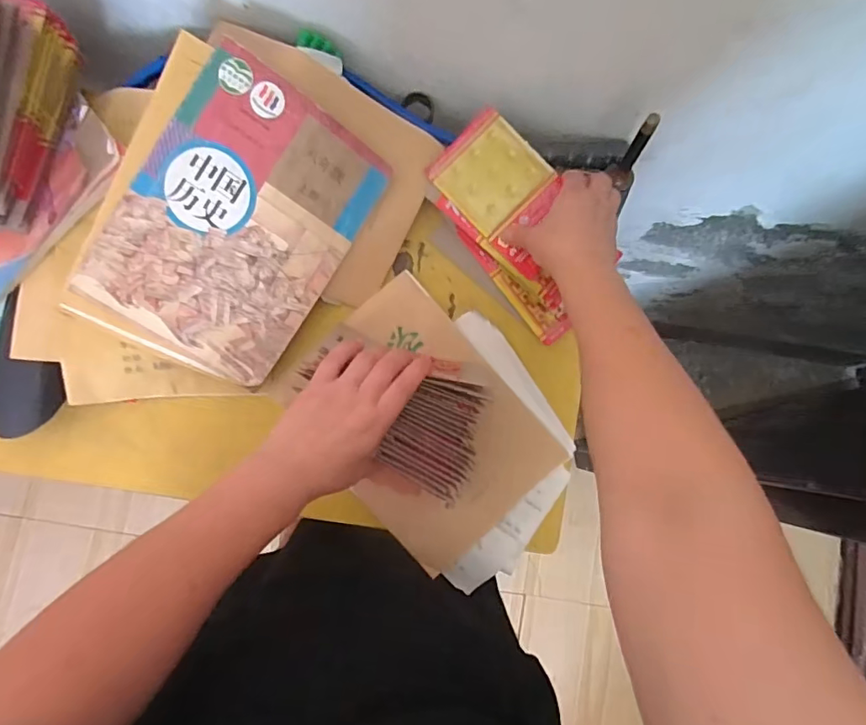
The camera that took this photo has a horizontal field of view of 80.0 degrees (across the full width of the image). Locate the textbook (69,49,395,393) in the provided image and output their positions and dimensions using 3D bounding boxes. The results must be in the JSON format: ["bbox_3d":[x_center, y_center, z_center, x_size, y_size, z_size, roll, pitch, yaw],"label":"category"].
[{"bbox_3d":[-0.178,-0.121,0.471,0.180,0.011,0.259,31,94,-17],"label":"textbook"}]

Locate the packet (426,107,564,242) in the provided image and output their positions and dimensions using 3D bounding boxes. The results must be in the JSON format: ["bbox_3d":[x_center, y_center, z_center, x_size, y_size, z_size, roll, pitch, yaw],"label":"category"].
[{"bbox_3d":[0.062,-0.187,0.519,0.094,0.022,0.109,-43,88,-8],"label":"packet"}]

